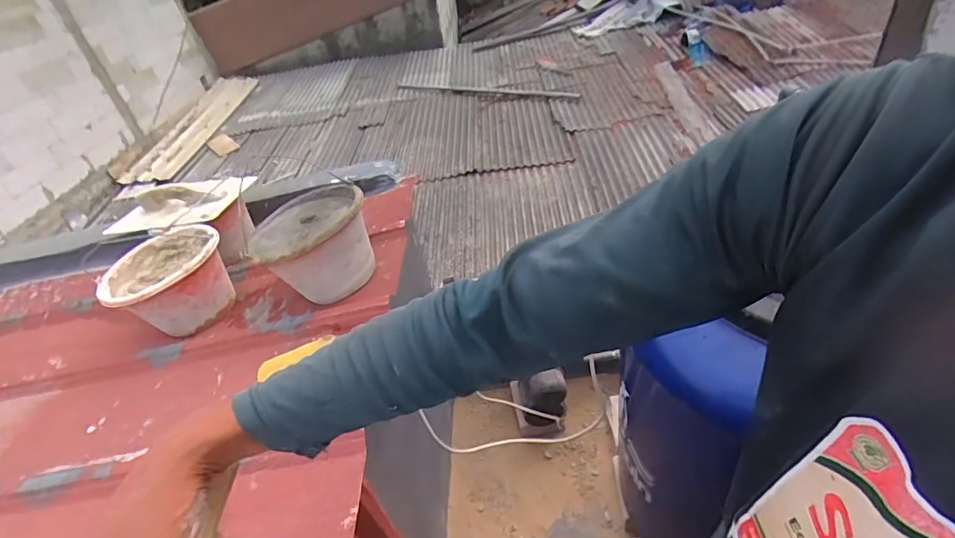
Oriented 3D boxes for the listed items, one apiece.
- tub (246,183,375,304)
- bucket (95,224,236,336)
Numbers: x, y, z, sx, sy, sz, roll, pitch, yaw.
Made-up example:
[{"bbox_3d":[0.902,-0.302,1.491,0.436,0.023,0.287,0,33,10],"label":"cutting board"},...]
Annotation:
[{"bbox_3d":[-0.331,-0.048,0.988,0.212,0.189,0.229,-3,42,3],"label":"tub"},{"bbox_3d":[-0.667,0.028,1.043,0.230,0.175,0.233,-3,42,3],"label":"bucket"}]

